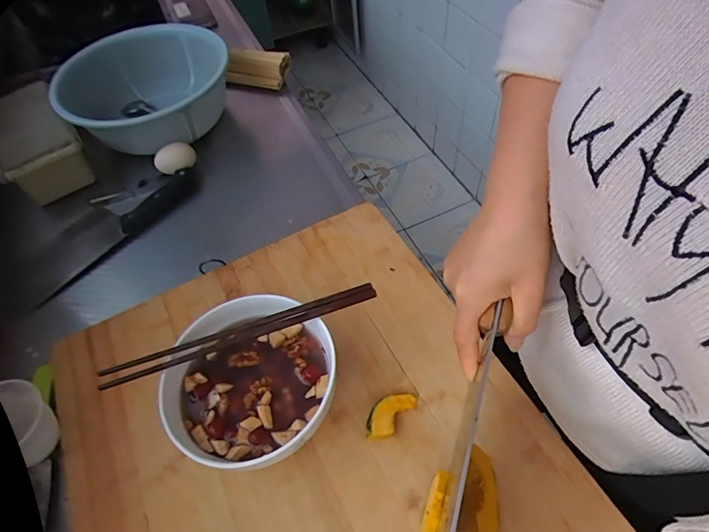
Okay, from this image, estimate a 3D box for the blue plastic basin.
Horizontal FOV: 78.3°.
[{"bbox_3d":[-0.313,-0.268,0.674,0.226,0.096,0.240,-2,55,3],"label":"blue plastic basin"}]

